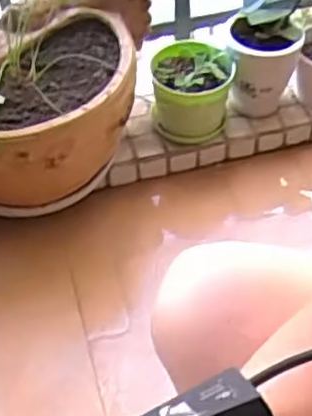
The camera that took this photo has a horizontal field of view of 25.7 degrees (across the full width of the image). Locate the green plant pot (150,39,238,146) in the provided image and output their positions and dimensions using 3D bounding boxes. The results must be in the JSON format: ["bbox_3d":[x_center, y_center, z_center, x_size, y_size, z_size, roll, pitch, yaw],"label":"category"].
[{"bbox_3d":[0.058,-0.174,1.082,0.122,0.128,0.131,-2,48,2],"label":"green plant pot"}]

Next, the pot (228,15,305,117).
[{"bbox_3d":[0.174,-0.230,1.101,0.110,0.141,0.109,-2,48,2],"label":"pot"}]

